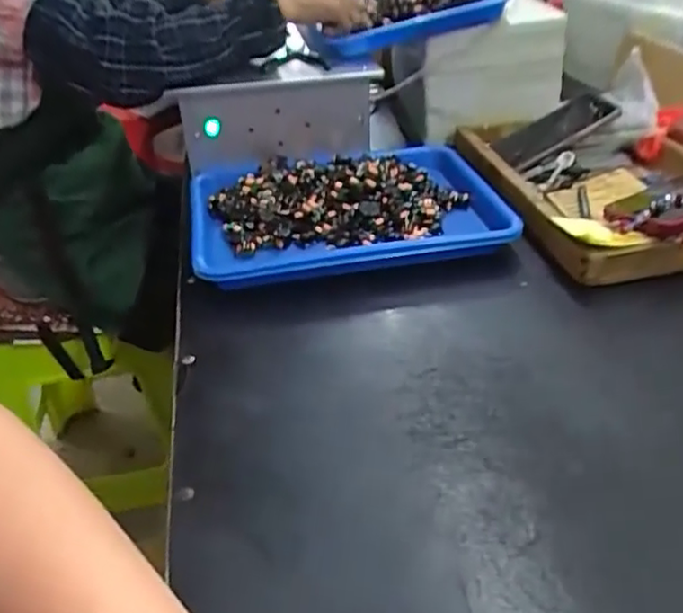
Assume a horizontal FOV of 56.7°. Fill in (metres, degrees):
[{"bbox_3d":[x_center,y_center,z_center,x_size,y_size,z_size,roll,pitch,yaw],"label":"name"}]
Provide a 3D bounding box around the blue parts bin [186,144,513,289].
[{"bbox_3d":[0.001,-0.110,0.709,0.334,0.052,0.236,-10,36,-9],"label":"blue parts bin"}]

